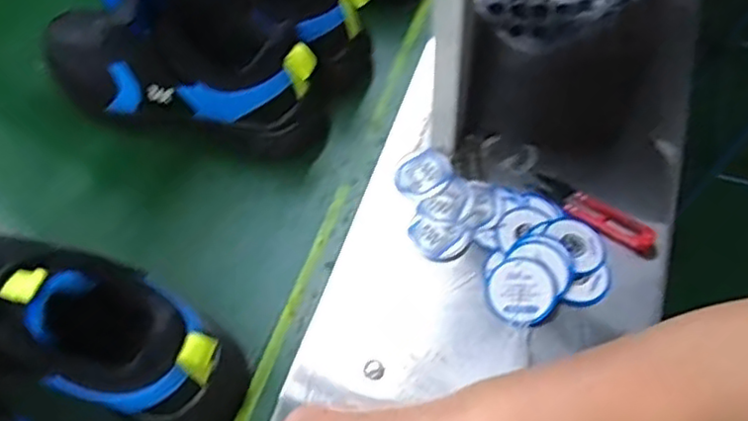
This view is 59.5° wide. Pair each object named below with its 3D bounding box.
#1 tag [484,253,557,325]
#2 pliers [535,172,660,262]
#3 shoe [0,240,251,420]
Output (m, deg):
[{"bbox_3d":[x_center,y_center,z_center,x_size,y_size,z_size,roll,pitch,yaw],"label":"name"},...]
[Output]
[{"bbox_3d":[0.108,0.058,0.482,0.048,0.006,0.051,-43,60,-3],"label":"tag"},{"bbox_3d":[0.174,0.001,0.517,0.106,0.013,0.026,36,65,22],"label":"pliers"},{"bbox_3d":[-0.234,0.065,0.457,0.282,0.146,0.088,18,60,13],"label":"shoe"}]

